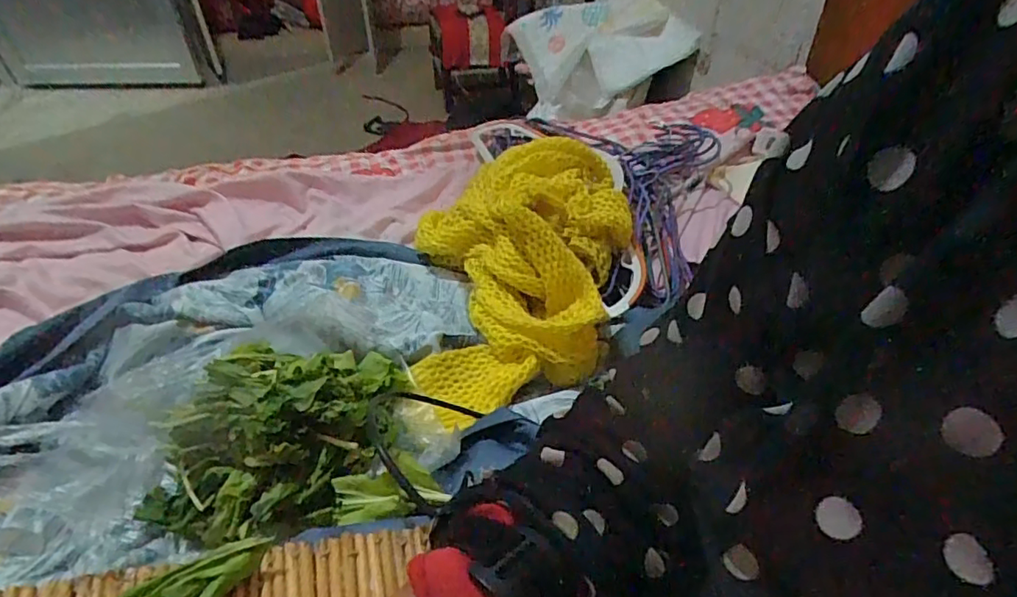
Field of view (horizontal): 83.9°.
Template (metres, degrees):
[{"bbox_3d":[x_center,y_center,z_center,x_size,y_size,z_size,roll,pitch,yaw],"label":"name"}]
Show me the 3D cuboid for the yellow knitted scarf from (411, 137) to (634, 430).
[{"bbox_3d":[0.022,-0.045,0.568,0.225,0.086,0.349,-2,41,-2],"label":"yellow knitted scarf"}]

